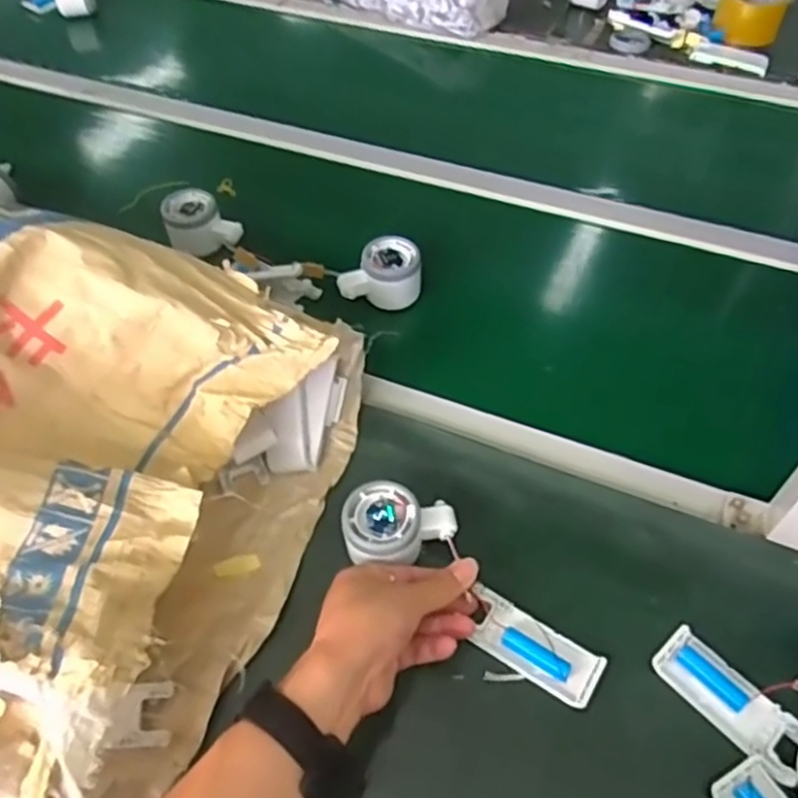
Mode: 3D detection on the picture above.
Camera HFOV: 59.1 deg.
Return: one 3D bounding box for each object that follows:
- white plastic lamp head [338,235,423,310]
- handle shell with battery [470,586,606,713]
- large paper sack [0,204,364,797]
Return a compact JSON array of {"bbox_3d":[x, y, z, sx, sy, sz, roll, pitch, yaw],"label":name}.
[{"bbox_3d":[-0.020,-0.128,0.714,0.080,0.054,0.047,-3,51,-2],"label":"white plastic lamp head"},{"bbox_3d":[0.093,0.173,0.497,0.100,0.023,0.042,31,58,27],"label":"handle shell with battery"},{"bbox_3d":[-0.376,0.017,0.501,0.615,0.217,0.379,11,52,10],"label":"large paper sack"}]

